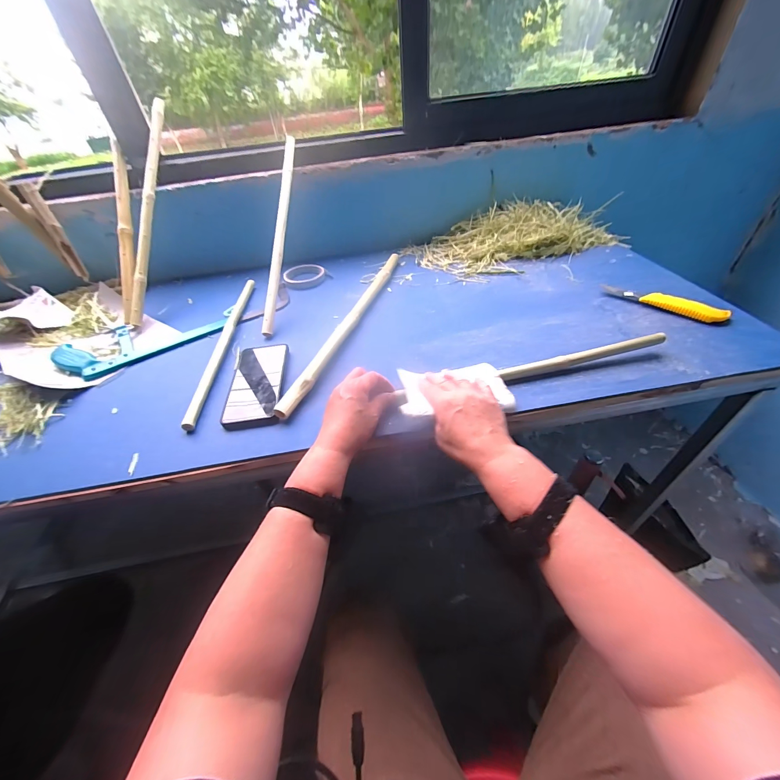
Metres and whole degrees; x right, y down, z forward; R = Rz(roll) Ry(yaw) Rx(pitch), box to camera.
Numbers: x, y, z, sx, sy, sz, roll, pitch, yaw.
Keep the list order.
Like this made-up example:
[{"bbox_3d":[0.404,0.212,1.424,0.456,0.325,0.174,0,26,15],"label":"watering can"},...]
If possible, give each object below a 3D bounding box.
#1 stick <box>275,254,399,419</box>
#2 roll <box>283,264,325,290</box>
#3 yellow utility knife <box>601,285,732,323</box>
[{"bbox_3d":[-0.064,-0.137,0.605,0.026,0.020,0.489,11,48,16],"label":"stick"},{"bbox_3d":[-0.191,-0.255,0.750,0.090,0.021,0.090,-3,45,3],"label":"roll"},{"bbox_3d":[0.470,-0.155,0.579,0.185,0.019,0.037,28,54,29],"label":"yellow utility knife"}]

